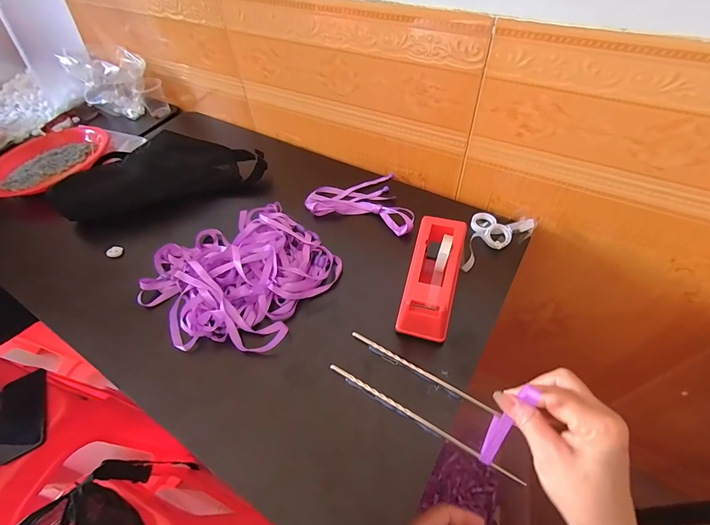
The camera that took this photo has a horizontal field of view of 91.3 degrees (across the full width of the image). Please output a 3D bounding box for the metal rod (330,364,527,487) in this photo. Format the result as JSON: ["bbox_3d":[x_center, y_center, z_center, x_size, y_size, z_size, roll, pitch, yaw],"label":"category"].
[{"bbox_3d":[0.067,0.168,0.373,0.222,0.011,0.006,25,57,20],"label":"metal rod"}]

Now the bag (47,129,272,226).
[{"bbox_3d":[-0.343,-0.161,0.638,0.351,0.099,0.139,-12,53,-7],"label":"bag"}]

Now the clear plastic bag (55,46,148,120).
[{"bbox_3d":[-0.556,-0.412,0.805,0.153,0.116,0.092,16,55,17],"label":"clear plastic bag"}]

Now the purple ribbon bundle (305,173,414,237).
[{"bbox_3d":[0.021,-0.116,0.585,0.184,0.026,0.131,17,55,15],"label":"purple ribbon bundle"}]

